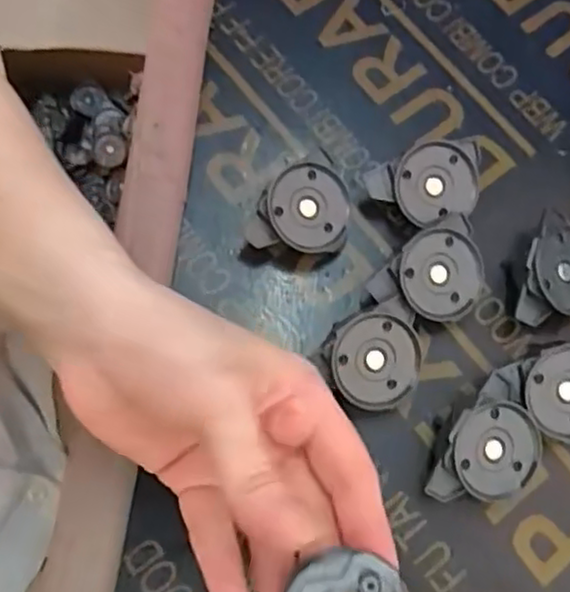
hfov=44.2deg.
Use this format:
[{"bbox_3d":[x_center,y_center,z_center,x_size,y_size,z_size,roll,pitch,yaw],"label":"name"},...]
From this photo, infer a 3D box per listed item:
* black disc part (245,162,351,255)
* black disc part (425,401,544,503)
[{"bbox_3d":[0.007,-0.042,0.338,0.045,0.014,0.042,13,84,-19],"label":"black disc part"},{"bbox_3d":[0.087,0.068,0.309,0.049,0.014,0.042,0,89,-13],"label":"black disc part"}]

